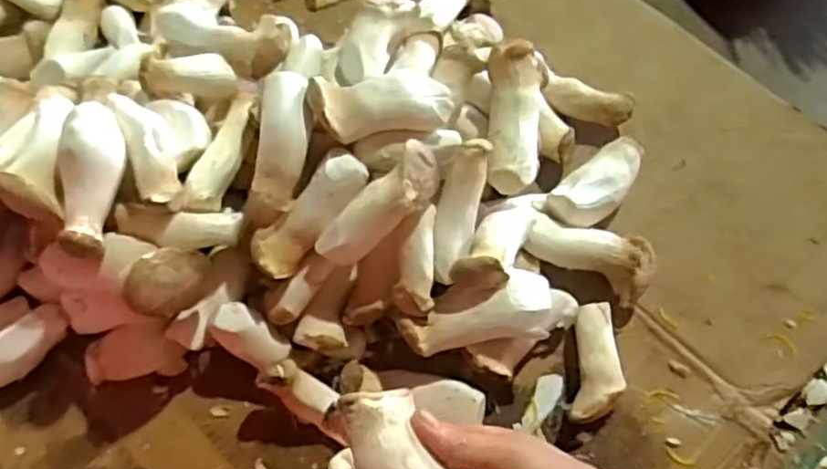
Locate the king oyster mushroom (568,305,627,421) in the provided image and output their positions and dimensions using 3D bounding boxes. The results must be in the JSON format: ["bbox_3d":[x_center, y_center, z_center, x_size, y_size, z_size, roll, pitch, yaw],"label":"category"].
[{"bbox_3d":[0.141,0.099,0.545,0.036,0.029,0.092,9,68,4],"label":"king oyster mushroom"}]

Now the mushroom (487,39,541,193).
[{"bbox_3d":[0.078,-0.090,0.548,0.039,0.034,0.112,2,81,1],"label":"mushroom"}]

